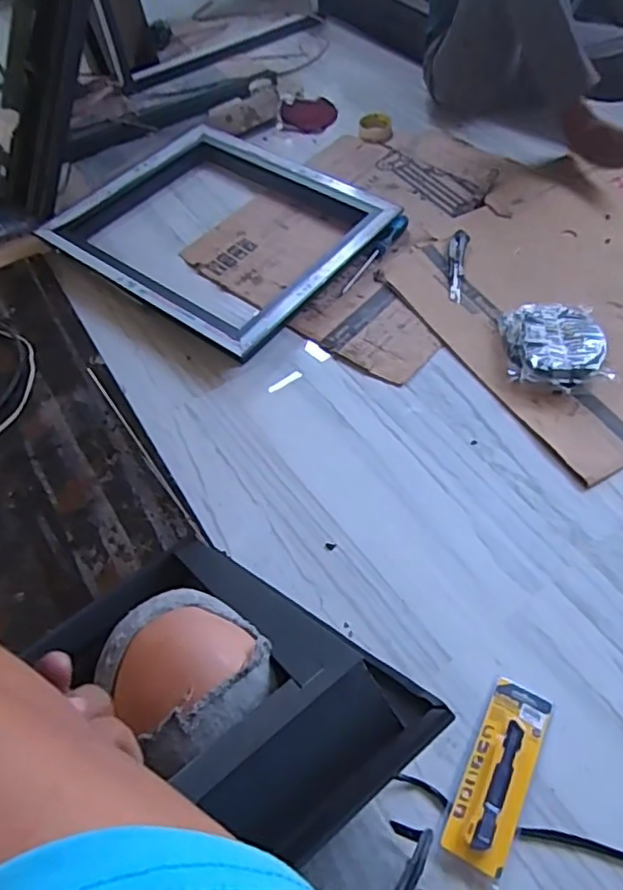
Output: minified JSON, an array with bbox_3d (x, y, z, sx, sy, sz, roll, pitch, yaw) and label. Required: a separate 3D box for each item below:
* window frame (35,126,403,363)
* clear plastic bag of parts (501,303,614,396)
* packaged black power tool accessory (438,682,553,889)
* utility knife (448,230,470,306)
[{"bbox_3d":[-0.193,-0.459,1.282,0.587,0.050,0.518,32,63,21],"label":"window frame"},{"bbox_3d":[0.430,-0.177,1.082,0.170,0.048,0.194,-3,57,0],"label":"clear plastic bag of parts"},{"bbox_3d":[0.226,0.391,0.730,0.076,0.025,0.216,24,60,16],"label":"packaged black power tool accessory"},{"bbox_3d":[0.291,-0.363,1.224,0.037,0.020,0.183,10,57,8],"label":"utility knife"}]

